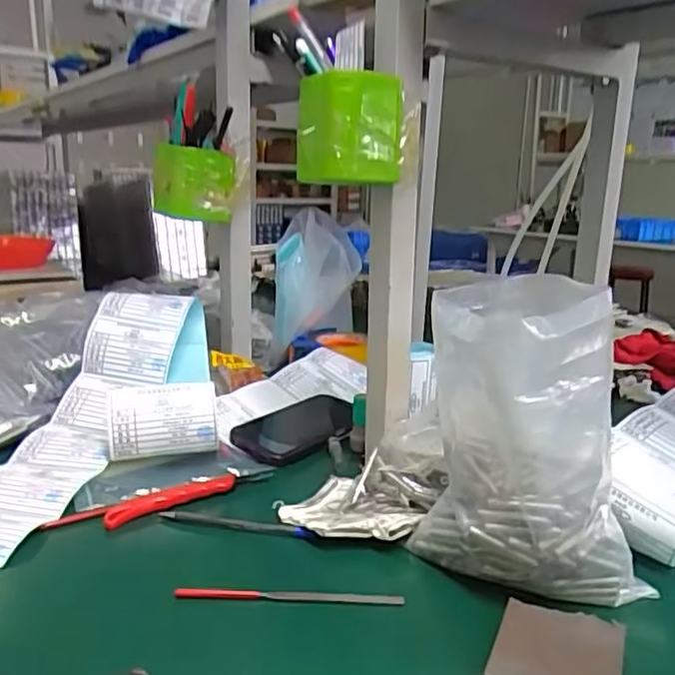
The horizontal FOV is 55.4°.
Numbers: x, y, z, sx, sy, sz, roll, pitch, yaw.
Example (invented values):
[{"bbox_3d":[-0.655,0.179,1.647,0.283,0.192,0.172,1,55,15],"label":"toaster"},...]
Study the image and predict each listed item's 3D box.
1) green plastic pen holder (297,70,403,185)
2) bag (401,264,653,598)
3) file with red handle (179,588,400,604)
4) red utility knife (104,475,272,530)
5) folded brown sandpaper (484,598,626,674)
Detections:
[{"bbox_3d":[0.010,-0.165,0.509,0.082,0.081,0.070,2,14,-3],"label":"green plastic pen holder"},{"bbox_3d":[0.129,0.074,0.454,0.107,0.198,0.131,-8,18,-29],"label":"bag"},{"bbox_3d":[-0.034,0.179,0.445,0.155,0.007,0.007,2,15,2],"label":"file with red handle"},{"bbox_3d":[-0.127,0.136,0.570,0.153,0.010,0.023,-8,18,-31],"label":"red utility knife"},{"bbox_3d":[0.125,0.186,0.369,0.067,0.018,0.077,8,17,24],"label":"folded brown sandpaper"}]

